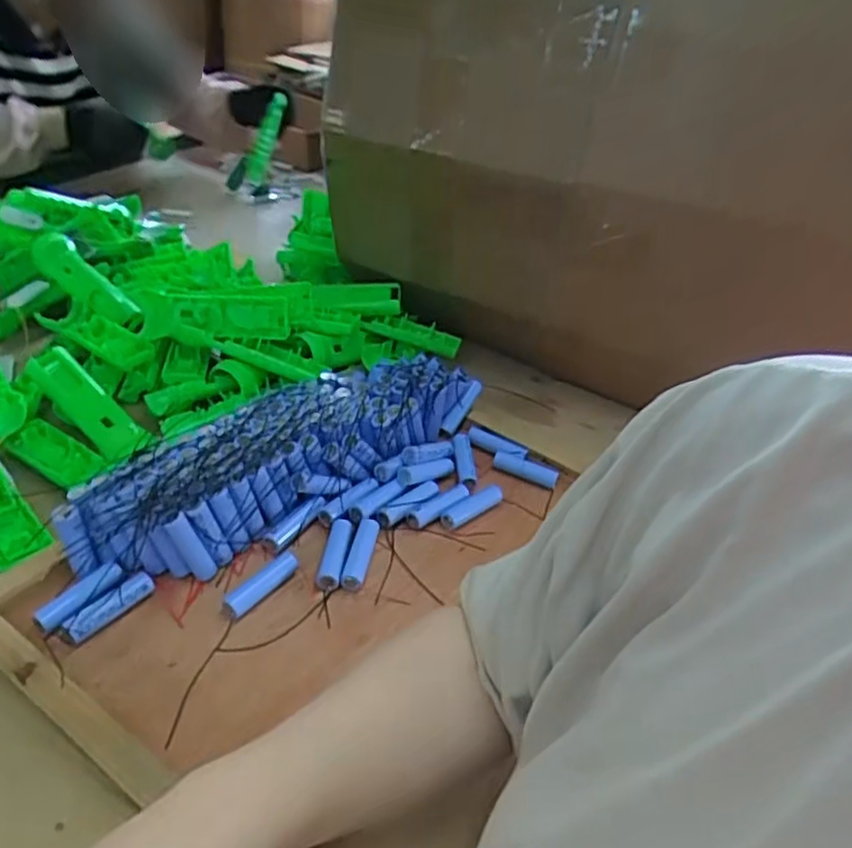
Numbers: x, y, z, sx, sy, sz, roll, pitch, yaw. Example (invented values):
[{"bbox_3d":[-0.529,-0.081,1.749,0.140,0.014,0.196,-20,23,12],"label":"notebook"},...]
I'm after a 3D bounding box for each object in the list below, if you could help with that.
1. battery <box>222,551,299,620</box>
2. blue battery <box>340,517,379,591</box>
[{"bbox_3d":[-0.126,0.124,0.545,0.018,0.023,0.073,31,41,28],"label":"battery"},{"bbox_3d":[-0.055,0.110,0.585,0.020,0.014,0.071,12,35,3],"label":"blue battery"}]

